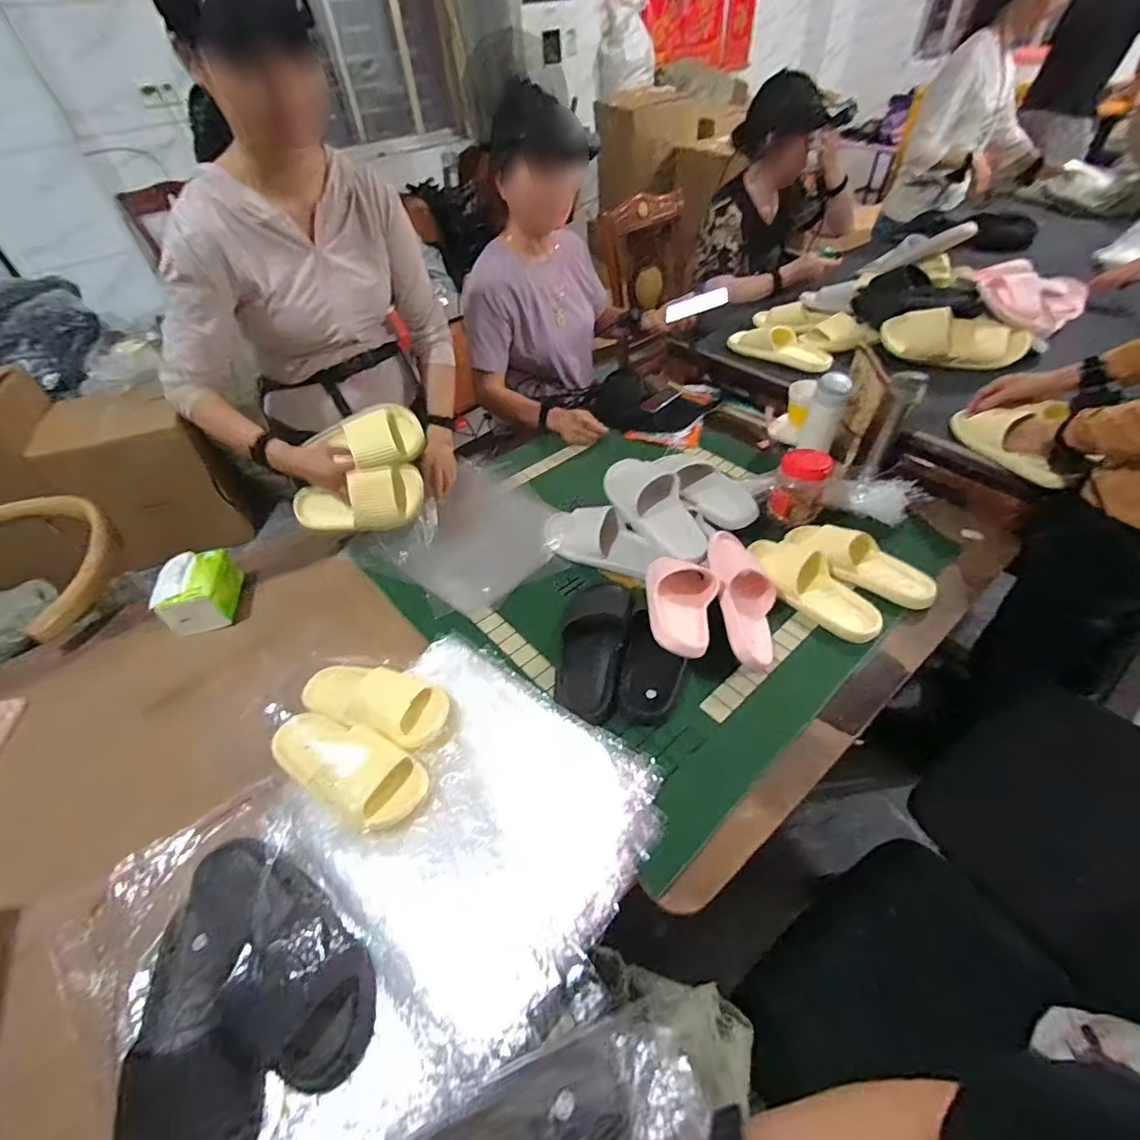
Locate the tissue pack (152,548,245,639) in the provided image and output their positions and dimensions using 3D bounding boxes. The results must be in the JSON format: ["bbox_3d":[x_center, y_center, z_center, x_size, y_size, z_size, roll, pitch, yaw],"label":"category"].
[{"bbox_3d":[-0.666,0.043,0.934,0.104,0.092,0.130,-12,47,-6],"label":"tissue pack"}]

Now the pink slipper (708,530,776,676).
[{"bbox_3d":[0.293,0.050,0.857,0.116,0.080,0.241,-2,47,3],"label":"pink slipper"}]

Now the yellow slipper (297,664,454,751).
[{"bbox_3d":[-0.286,0.179,0.751,0.245,0.057,0.101,16,50,19],"label":"yellow slipper"}]

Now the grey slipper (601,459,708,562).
[{"bbox_3d":[0.170,-0.111,0.991,0.126,0.089,0.306,-20,49,-14],"label":"grey slipper"}]

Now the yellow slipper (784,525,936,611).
[{"bbox_3d":[0.523,-0.021,0.935,0.258,0.067,0.100,29,56,28],"label":"yellow slipper"}]

